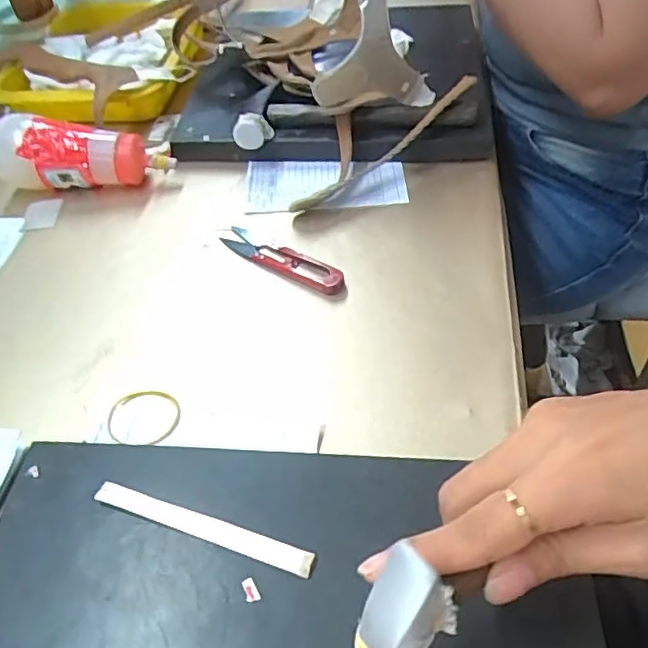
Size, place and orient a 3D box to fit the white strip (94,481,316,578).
[{"bbox_3d":[-0.063,0.104,0.319,0.122,0.004,0.013,14,50,16],"label":"white strip"}]

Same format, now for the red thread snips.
[{"bbox_3d":[-0.033,-0.053,0.482,0.116,0.011,0.026,25,54,25],"label":"red thread snips"}]

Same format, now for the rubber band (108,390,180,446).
[{"bbox_3d":[-0.115,0.060,0.393,0.045,0.005,0.043,-1,47,1],"label":"rubber band"}]

